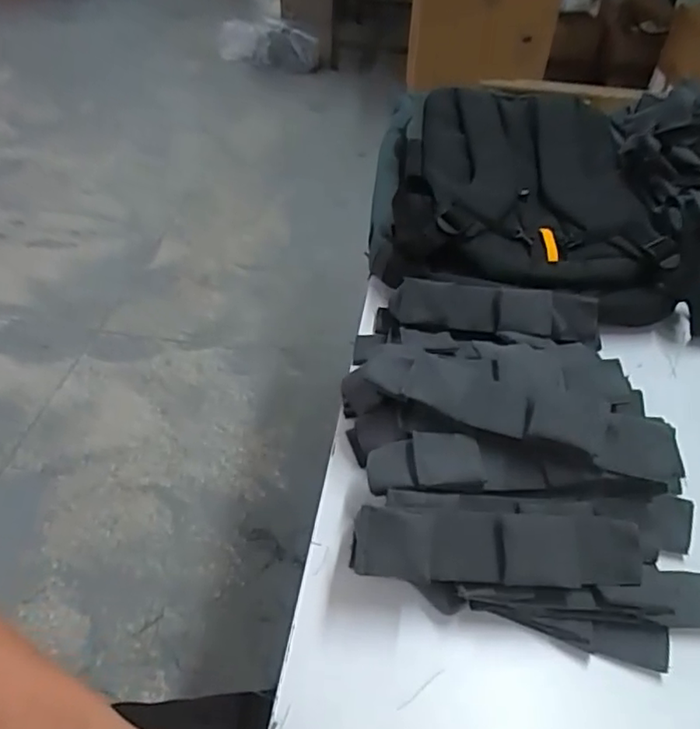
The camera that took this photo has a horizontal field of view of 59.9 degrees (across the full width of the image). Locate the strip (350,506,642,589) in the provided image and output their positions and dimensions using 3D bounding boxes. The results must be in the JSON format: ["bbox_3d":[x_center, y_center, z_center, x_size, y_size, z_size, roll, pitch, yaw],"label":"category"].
[{"bbox_3d":[0.101,0.123,0.407,0.194,0.010,0.046,4,72,-7],"label":"strip"}]

